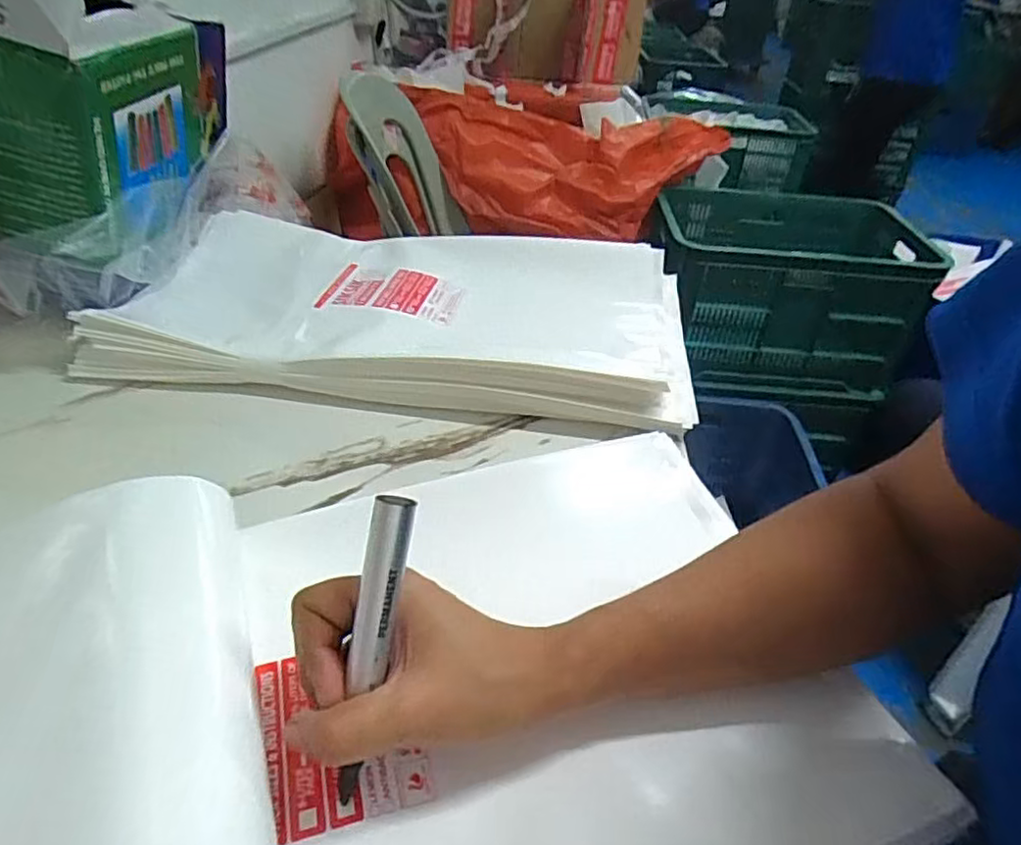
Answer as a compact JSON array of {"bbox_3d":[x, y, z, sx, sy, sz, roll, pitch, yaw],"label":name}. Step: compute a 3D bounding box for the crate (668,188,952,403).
[{"bbox_3d":[0.584,-0.300,1.430,0.543,0.295,0.382,6,38,3],"label":"crate"}]

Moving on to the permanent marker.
[{"bbox_3d":[-0.056,0.092,0.255,0.016,0.127,0.012,12,6,10],"label":"permanent marker"}]

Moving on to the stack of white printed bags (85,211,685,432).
[{"bbox_3d":[-0.090,-0.109,0.597,0.490,0.044,0.264,5,38,2],"label":"stack of white printed bags"}]

